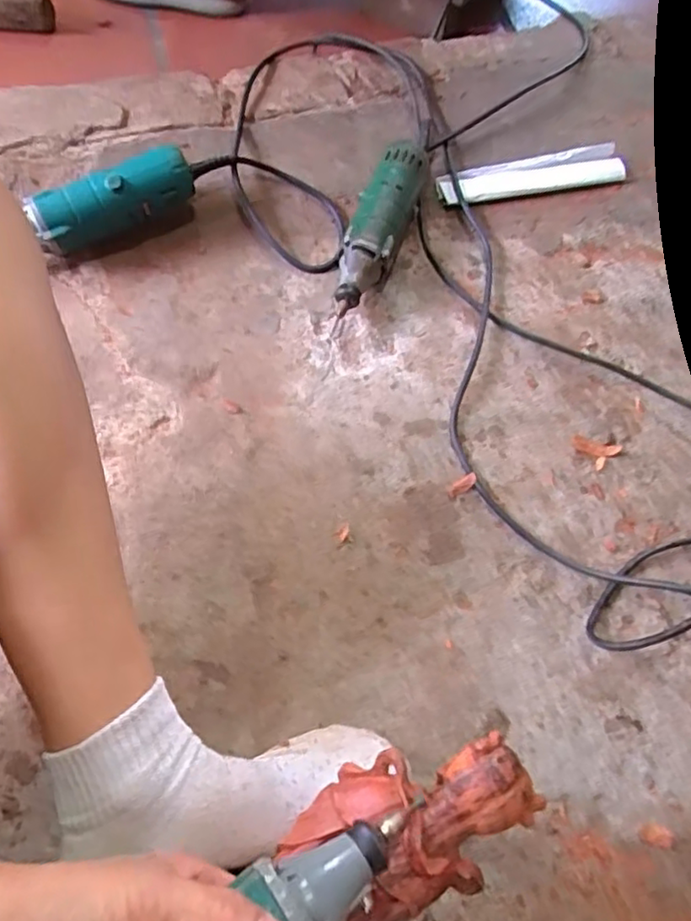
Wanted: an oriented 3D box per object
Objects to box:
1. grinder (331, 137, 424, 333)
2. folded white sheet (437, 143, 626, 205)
[{"bbox_3d":[0.034,-0.228,0.615,0.051,0.056,0.204,16,66,6],"label":"grinder"},{"bbox_3d":[0.201,-0.303,0.670,0.205,0.007,0.040,-14,84,-9],"label":"folded white sheet"}]

